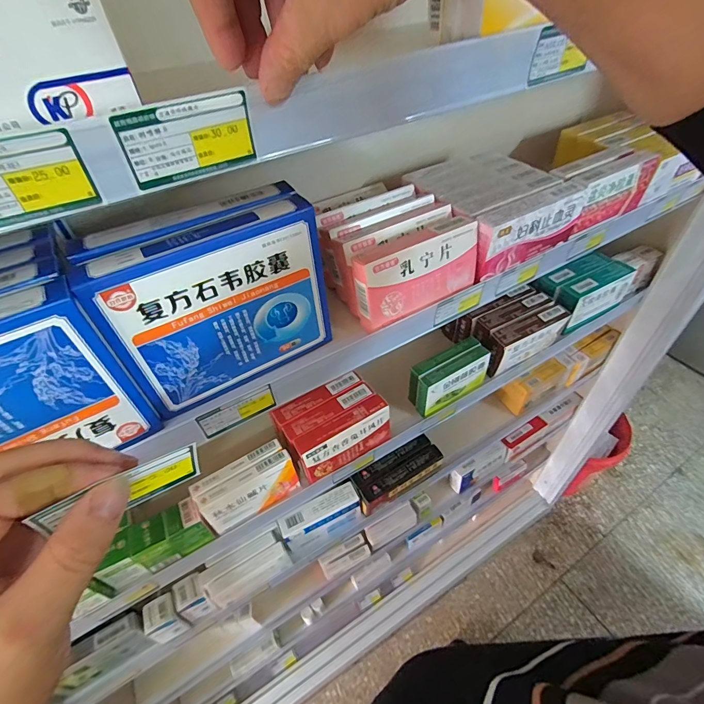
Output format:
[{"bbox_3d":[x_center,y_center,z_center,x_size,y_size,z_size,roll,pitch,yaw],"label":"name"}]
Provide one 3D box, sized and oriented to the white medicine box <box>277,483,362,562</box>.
[{"bbox_3d":[-0.052,0.290,0.677,0.139,0.082,0.047,-25,49,-18],"label":"white medicine box"}]

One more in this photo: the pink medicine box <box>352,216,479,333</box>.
[{"bbox_3d":[0.068,-0.083,0.403,0.137,0.073,0.033,-24,49,-18],"label":"pink medicine box"}]

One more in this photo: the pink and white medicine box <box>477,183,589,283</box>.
[{"bbox_3d":[0.198,-0.138,0.440,0.150,0.067,0.028,-24,49,-18],"label":"pink and white medicine box"}]

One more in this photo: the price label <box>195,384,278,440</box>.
[{"bbox_3d":[-0.105,0.054,0.361,0.070,0.033,0.006,-25,49,-19],"label":"price label"}]

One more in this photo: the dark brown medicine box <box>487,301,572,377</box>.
[{"bbox_3d":[0.281,-0.024,0.634,0.160,0.070,0.044,-23,49,-16],"label":"dark brown medicine box"}]

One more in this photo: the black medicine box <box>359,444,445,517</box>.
[{"bbox_3d":[0.091,0.230,0.700,0.161,0.072,0.031,-24,49,-17],"label":"black medicine box"}]

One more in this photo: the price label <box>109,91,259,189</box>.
[{"bbox_3d":[-0.088,-0.117,0.215,0.069,0.036,0.005,-25,49,-18],"label":"price label"}]

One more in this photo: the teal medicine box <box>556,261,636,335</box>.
[{"bbox_3d":[0.428,-0.100,0.694,0.172,0.078,0.046,-25,49,-18],"label":"teal medicine box"}]

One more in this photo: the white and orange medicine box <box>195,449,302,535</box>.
[{"bbox_3d":[-0.124,0.177,0.487,0.114,0.075,0.023,-27,50,-20],"label":"white and orange medicine box"}]

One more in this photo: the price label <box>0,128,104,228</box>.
[{"bbox_3d":[-0.165,-0.080,0.187,0.069,0.037,0.005,-25,49,-18],"label":"price label"}]

